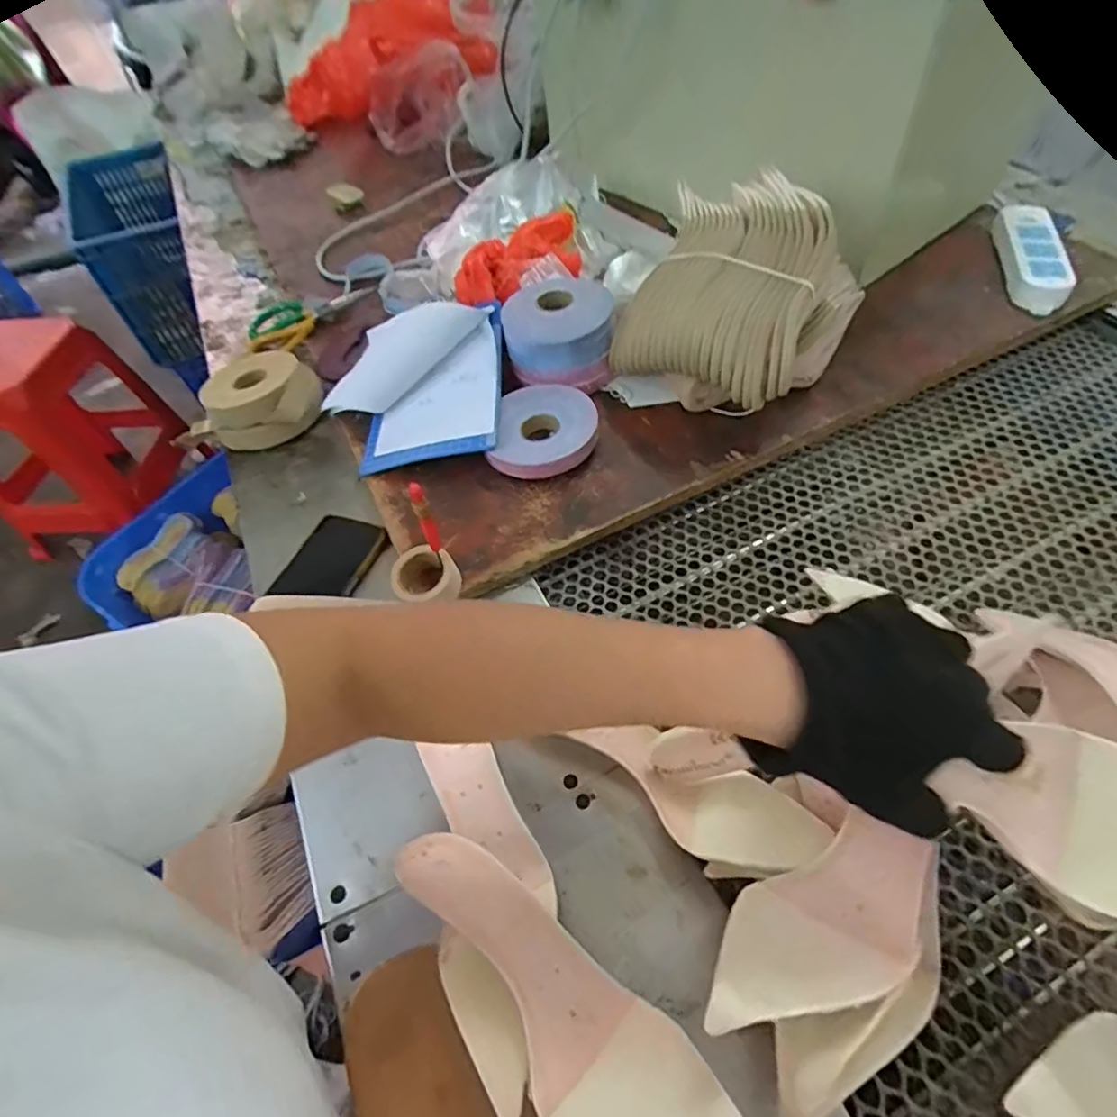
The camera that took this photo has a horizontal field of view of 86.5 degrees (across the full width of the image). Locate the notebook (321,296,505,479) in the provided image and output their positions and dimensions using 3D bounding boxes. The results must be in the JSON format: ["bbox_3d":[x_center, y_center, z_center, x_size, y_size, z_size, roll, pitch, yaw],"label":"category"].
[{"bbox_3d":[-0.151,-0.184,0.639,0.184,0.032,0.196,-10,68,7],"label":"notebook"}]

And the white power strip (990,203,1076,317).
[{"bbox_3d":[0.551,-0.357,0.696,0.054,0.037,0.194,11,56,14],"label":"white power strip"}]

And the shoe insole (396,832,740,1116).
[{"bbox_3d":[-0.004,0.225,0.301,0.065,0.051,0.250,-43,37,-24],"label":"shoe insole"}]

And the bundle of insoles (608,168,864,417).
[{"bbox_3d":[0.181,-0.258,0.600,0.186,0.159,0.211,29,62,24],"label":"bundle of insoles"}]

